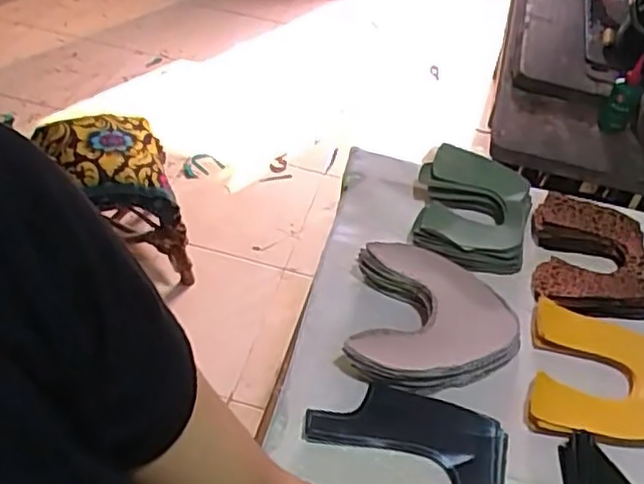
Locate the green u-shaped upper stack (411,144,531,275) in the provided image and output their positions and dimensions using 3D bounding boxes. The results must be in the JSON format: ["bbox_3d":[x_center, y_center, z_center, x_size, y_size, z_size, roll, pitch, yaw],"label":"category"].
[{"bbox_3d":[0.184,-0.038,0.840,0.132,0.056,0.163,11,46,4],"label":"green u-shaped upper stack"}]

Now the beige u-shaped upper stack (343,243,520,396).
[{"bbox_3d":[0.117,0.079,0.722,0.165,0.052,0.168,12,46,5],"label":"beige u-shaped upper stack"}]

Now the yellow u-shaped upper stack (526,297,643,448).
[{"bbox_3d":[0.279,0.134,0.703,0.125,0.026,0.161,16,47,9],"label":"yellow u-shaped upper stack"}]

